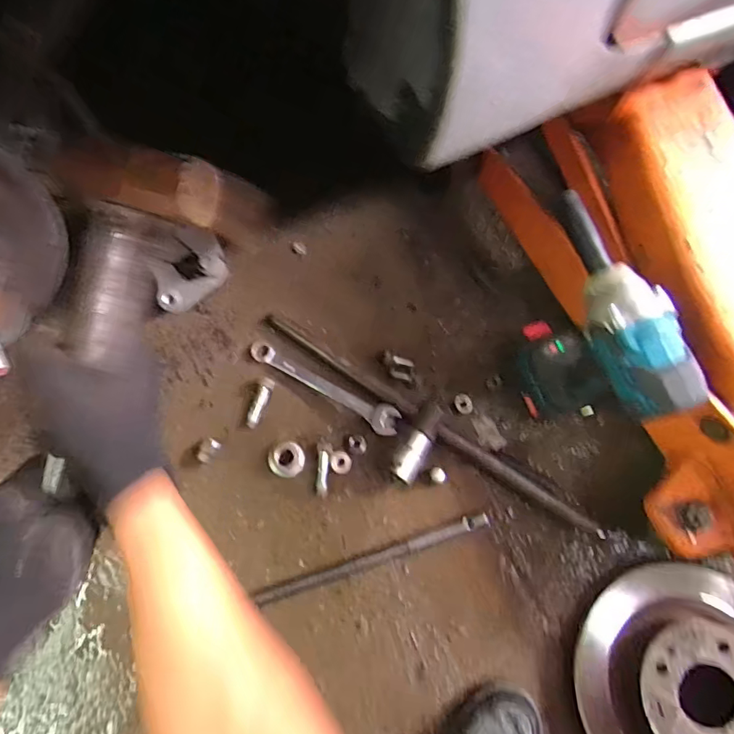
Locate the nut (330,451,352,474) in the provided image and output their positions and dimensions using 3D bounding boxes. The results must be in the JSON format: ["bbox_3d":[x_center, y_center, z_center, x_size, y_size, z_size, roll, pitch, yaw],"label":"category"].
[{"bbox_3d":[-0.031,0.115,0.590,0.025,0.007,0.026,10,74,2],"label":"nut"}]

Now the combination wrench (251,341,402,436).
[{"bbox_3d":[-0.052,0.021,0.606,0.206,0.013,0.034,31,76,7],"label":"combination wrench"}]

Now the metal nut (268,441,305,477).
[{"bbox_3d":[-0.097,0.110,0.586,0.044,0.013,0.040,9,74,1],"label":"metal nut"}]

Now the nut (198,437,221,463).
[{"bbox_3d":[-0.187,0.100,0.584,0.020,0.019,0.029,31,76,7],"label":"nut"}]

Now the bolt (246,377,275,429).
[{"bbox_3d":[-0.132,0.044,0.602,0.020,0.010,0.063,18,75,4],"label":"bolt"}]

